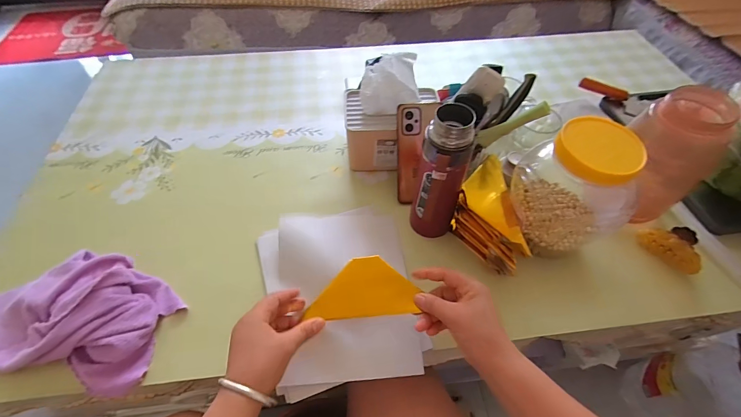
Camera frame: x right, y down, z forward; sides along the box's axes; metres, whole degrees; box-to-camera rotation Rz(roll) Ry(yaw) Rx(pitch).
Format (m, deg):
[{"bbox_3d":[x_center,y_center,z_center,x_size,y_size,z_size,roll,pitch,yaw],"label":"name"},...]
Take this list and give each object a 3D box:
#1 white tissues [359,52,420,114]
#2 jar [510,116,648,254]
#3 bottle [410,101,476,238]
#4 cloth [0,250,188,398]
[{"bbox_3d":[0.034,-0.207,0.574,0.099,0.069,0.078,2,54,0],"label":"white tissues"},{"bbox_3d":[0.279,-0.030,0.473,0.134,0.162,0.115,-8,54,-6],"label":"jar"},{"bbox_3d":[0.096,-0.036,0.476,0.061,0.219,0.061,18,56,12],"label":"bottle"},{"bbox_3d":[-0.398,0.132,0.448,0.264,0.054,0.163,12,54,8],"label":"cloth"}]

